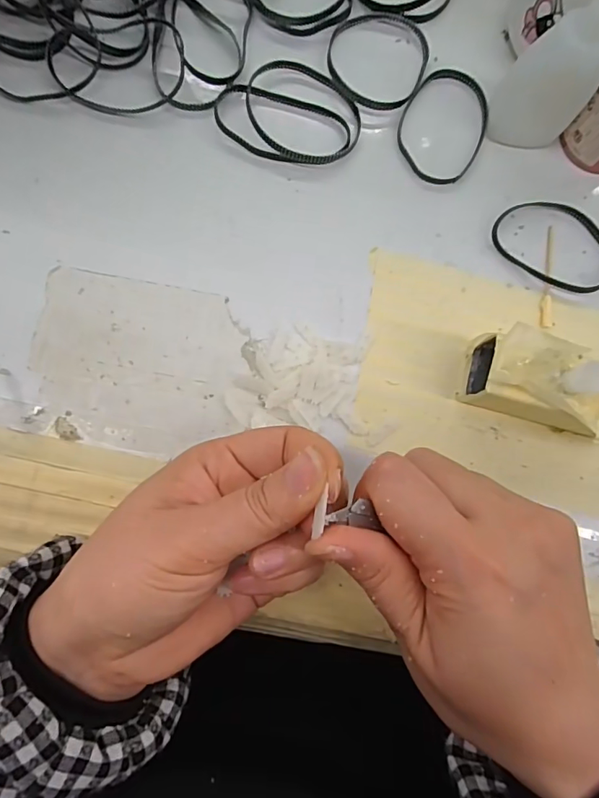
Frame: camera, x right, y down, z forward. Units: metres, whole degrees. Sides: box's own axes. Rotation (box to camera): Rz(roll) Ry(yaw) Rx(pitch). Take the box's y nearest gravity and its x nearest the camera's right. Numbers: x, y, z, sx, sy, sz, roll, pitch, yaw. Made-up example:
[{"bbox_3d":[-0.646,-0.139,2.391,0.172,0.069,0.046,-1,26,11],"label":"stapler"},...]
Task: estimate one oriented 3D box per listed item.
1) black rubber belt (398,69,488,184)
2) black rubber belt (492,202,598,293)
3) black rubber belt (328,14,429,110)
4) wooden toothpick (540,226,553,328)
[{"bbox_3d":[0.081,-0.154,0.274,0.048,0.004,0.068,19,83,-3],"label":"black rubber belt"},{"bbox_3d":[0.144,-0.087,0.271,0.071,0.007,0.047,32,82,-1],"label":"black rubber belt"},{"bbox_3d":[0.046,-0.191,0.273,0.058,0.004,0.059,-6,85,-6],"label":"black rubber belt"},{"bbox_3d":[0.138,-0.068,0.269,0.006,0.004,0.058,9,83,-4],"label":"wooden toothpick"}]

